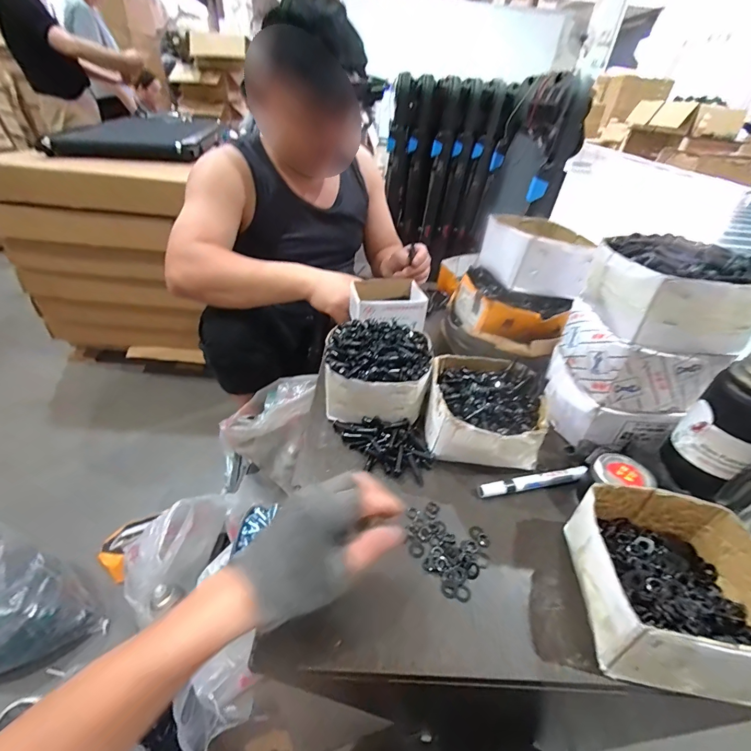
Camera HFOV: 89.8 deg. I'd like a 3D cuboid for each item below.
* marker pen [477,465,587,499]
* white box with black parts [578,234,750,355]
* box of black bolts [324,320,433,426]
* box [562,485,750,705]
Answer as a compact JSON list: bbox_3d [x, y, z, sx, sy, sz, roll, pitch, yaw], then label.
[{"bbox_3d":[0.191,0.128,0.455,0.144,0.012,0.016,-6,40,-14],"label":"marker pen"},{"bbox_3d":[0.325,-0.099,0.425,0.135,0.089,0.128,5,38,0],"label":"white box with black parts"},{"bbox_3d":[0.003,-0.008,0.535,0.142,0.092,0.129,2,38,-4],"label":"box of black bolts"},{"bbox_3d":[0.258,0.182,0.334,0.145,0.079,0.142,9,38,4],"label":"box"}]

